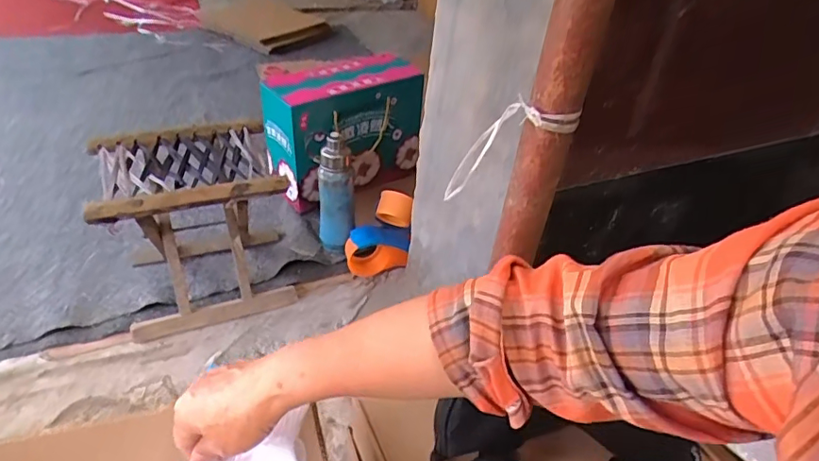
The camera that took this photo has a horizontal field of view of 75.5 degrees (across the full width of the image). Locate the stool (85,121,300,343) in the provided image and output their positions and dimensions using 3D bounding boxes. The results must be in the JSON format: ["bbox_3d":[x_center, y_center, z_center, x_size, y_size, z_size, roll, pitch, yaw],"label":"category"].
[{"bbox_3d":[-0.361,-0.003,0.915,0.278,0.278,0.234,-7,40,-17],"label":"stool"}]

